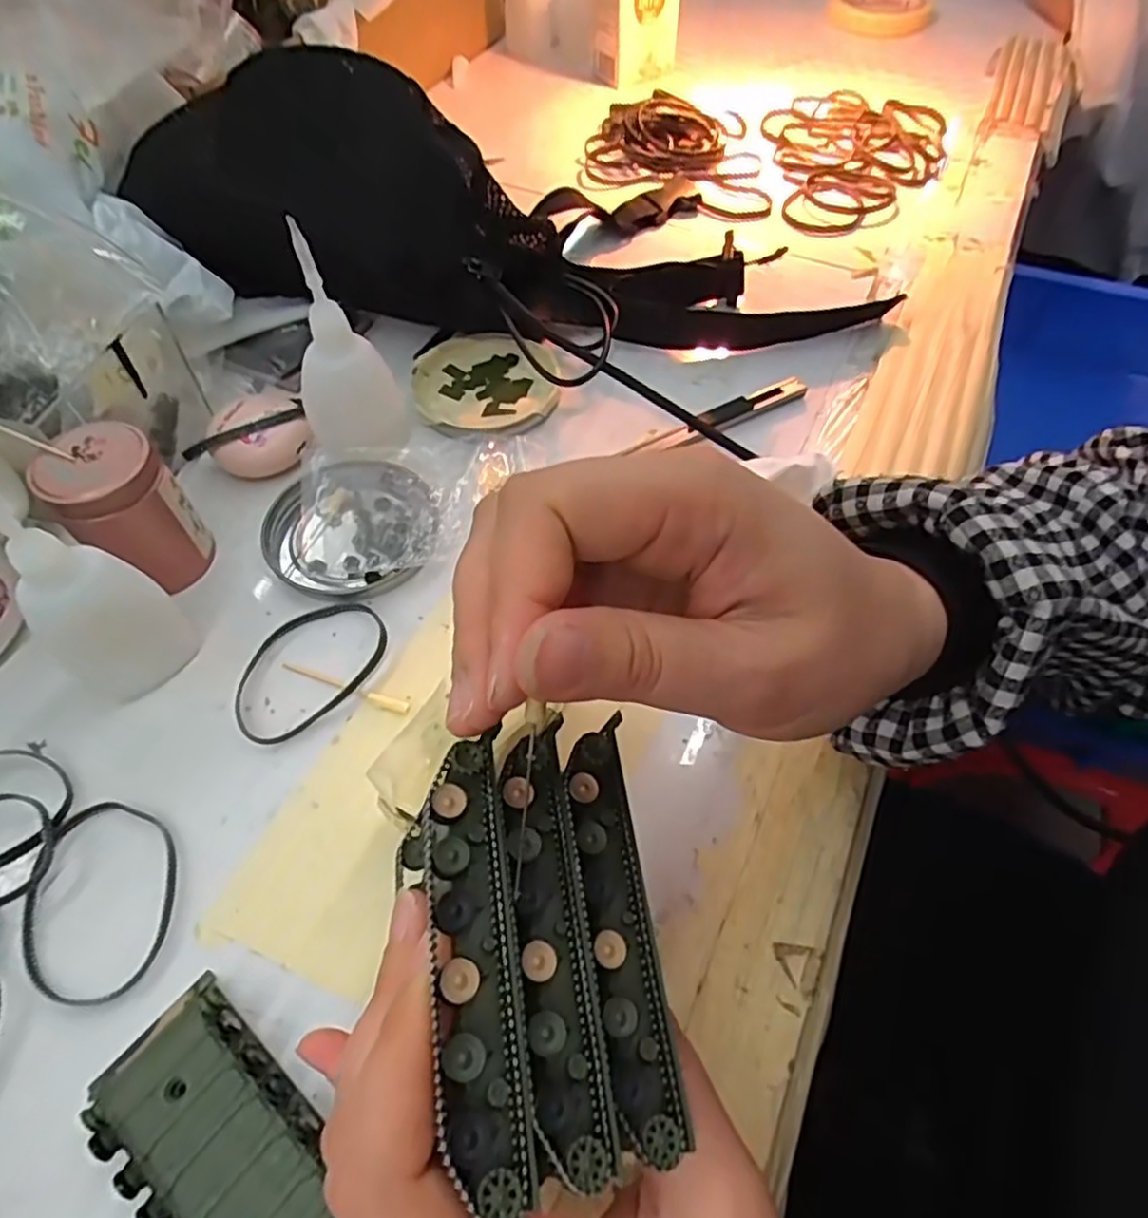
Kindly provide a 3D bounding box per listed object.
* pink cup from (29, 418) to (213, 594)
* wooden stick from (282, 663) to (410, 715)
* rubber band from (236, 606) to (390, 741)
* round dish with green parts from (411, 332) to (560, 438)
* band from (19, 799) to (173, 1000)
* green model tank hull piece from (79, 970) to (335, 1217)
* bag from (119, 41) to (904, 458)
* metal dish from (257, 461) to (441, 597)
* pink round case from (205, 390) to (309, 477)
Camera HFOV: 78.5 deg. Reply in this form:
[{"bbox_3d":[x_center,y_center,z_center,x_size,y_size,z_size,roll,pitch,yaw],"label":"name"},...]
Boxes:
[{"bbox_3d":[-0.188,-0.040,0.299,0.041,0.064,0.043,1,57,-1],"label":"pink cup"},{"bbox_3d":[-0.094,0.031,0.290,0.060,0.004,0.006,21,59,12],"label":"wooden stick"},{"bbox_3d":[-0.112,0.023,0.295,0.048,0.004,0.070,38,64,21],"label":"rubber band"},{"bbox_3d":[-0.051,-0.121,0.385,0.071,0.012,0.080,-27,62,-17],"label":"round dish with green parts"},{"bbox_3d":[-0.164,0.099,0.243,0.048,0.006,0.066,-4,57,-4],"label":"band"},{"bbox_3d":[-0.098,0.157,0.202,0.096,0.016,0.043,37,64,20],"label":"green model tank hull piece"},{"bbox_3d":[-0.044,-0.217,0.390,0.401,0.098,0.161,20,59,12],"label":"bag"},{"bbox_3d":[-0.104,-0.040,0.330,0.081,0.009,0.074,1,57,-1],"label":"metal dish"},{"bbox_3d":[-0.156,-0.089,0.352,0.045,0.018,0.048,1,57,-1],"label":"pink round case"}]

